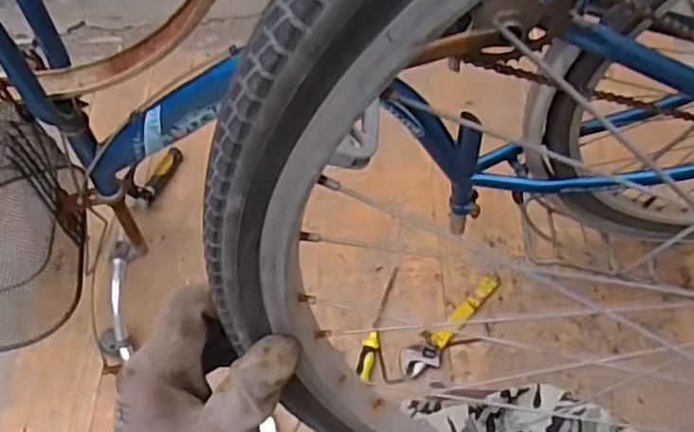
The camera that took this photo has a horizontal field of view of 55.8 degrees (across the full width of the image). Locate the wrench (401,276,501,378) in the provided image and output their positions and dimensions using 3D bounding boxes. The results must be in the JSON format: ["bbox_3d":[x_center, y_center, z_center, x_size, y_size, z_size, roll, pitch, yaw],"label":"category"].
[{"bbox_3d":[0.181,0.187,1.104,0.233,0.020,0.050,-39,62,-19],"label":"wrench"}]

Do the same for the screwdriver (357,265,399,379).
[{"bbox_3d":[0.052,0.182,1.120,0.026,0.033,0.222,12,61,10],"label":"screwdriver"}]

